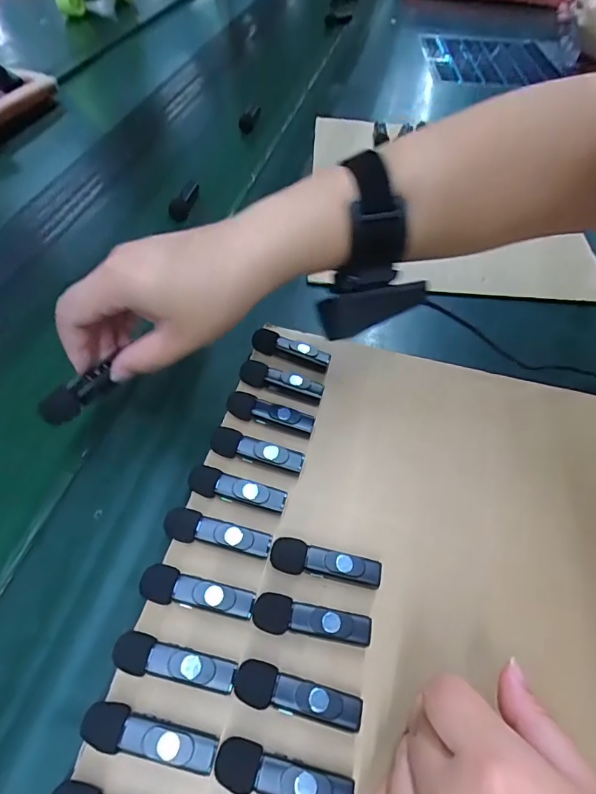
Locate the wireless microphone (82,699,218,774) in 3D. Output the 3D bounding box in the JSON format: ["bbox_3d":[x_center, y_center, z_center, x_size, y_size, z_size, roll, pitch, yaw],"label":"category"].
[{"bbox_3d":[-0.070,0.164,0.219,0.063,0.016,0.018,12,55,6],"label":"wireless microphone"}]

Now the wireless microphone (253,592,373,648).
[{"bbox_3d":[0.008,0.125,0.253,0.064,0.012,0.019,12,54,6],"label":"wireless microphone"}]

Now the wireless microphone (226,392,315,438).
[{"bbox_3d":[-0.020,0.014,0.332,0.063,0.017,0.018,16,55,9],"label":"wireless microphone"}]

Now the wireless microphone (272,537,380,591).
[{"bbox_3d":[0.016,0.100,0.272,0.064,0.015,0.019,13,55,7],"label":"wireless microphone"}]

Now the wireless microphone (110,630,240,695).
[{"bbox_3d":[-0.063,0.139,0.238,0.062,0.016,0.018,13,55,7],"label":"wireless microphone"}]

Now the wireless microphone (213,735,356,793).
[{"bbox_3d":[-0.007,0.179,0.214,0.064,0.017,0.019,15,55,8],"label":"wireless microphone"}]

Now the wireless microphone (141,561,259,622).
[{"bbox_3d":[-0.056,0.112,0.258,0.063,0.016,0.019,14,55,7],"label":"wireless microphone"}]

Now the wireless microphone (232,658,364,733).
[{"bbox_3d":[0.000,0.152,0.232,0.064,0.013,0.019,15,55,8],"label":"wireless microphone"}]

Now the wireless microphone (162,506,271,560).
[{"bbox_3d":[-0.048,0.083,0.279,0.063,0.017,0.018,11,54,5],"label":"wireless microphone"}]

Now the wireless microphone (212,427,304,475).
[{"bbox_3d":[-0.028,0.037,0.313,0.064,0.017,0.017,14,55,7],"label":"wireless microphone"}]

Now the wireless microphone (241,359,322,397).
[{"bbox_3d":[-0.012,-0.012,0.349,0.064,0.016,0.016,14,55,7],"label":"wireless microphone"}]

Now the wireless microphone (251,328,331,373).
[{"bbox_3d":[-0.006,-0.037,0.368,0.064,0.018,0.013,19,55,11],"label":"wireless microphone"}]

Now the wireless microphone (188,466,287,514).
[{"bbox_3d":[-0.040,0.060,0.295,0.063,0.011,0.018,15,55,8],"label":"wireless microphone"}]

